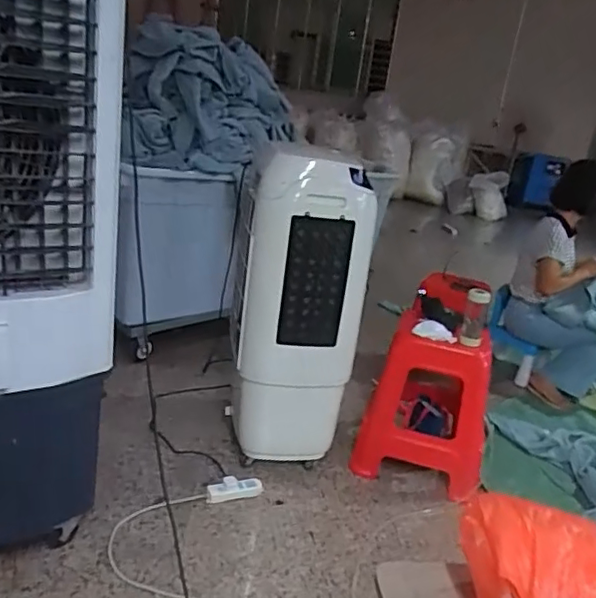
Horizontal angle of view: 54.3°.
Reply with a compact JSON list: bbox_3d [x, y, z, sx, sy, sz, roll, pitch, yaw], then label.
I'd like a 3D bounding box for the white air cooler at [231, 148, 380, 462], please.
[{"bbox_3d":[-0.008,0.010,1.875,0.406,0.910,0.393,8,19,-1],"label":"white air cooler"}]

